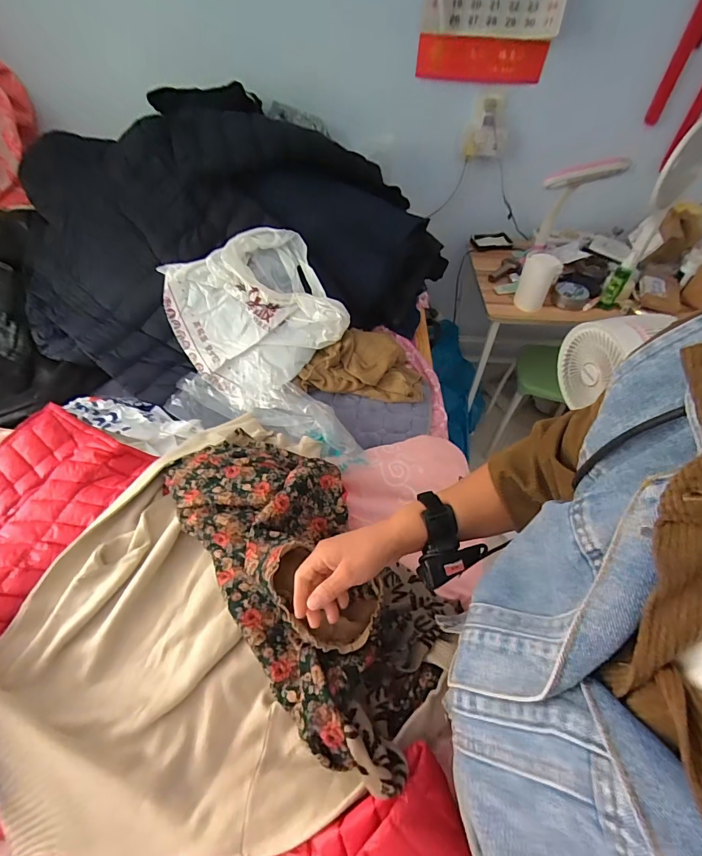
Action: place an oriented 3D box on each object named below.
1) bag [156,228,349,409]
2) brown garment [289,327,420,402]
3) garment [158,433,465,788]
[{"bbox_3d":[-0.228,-0.273,0.981,0.343,0.235,0.330,37,58,25],"label":"bag"},{"bbox_3d":[0.027,-0.162,1.035,0.300,0.095,0.184,4,50,1],"label":"brown garment"},{"bbox_3d":[-0.070,0.180,0.612,0.240,0.144,0.520,-30,64,-25],"label":"garment"}]

